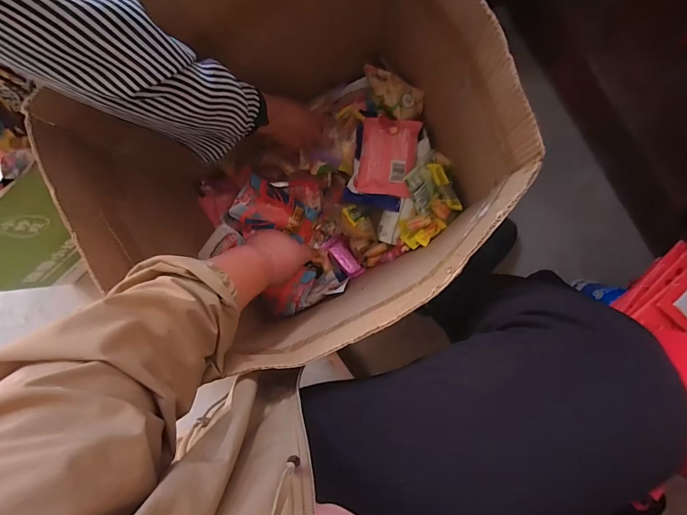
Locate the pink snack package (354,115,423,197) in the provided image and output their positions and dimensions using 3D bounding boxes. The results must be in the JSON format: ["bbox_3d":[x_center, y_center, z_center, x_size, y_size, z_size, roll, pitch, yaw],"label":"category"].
[{"bbox_3d":[0.081,-0.184,0.681,0.101,0.043,0.136,9,91,5],"label":"pink snack package"}]

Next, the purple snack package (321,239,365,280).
[{"bbox_3d":[0.000,0.001,0.751,0.035,0.018,0.096,-44,86,4],"label":"purple snack package"}]

